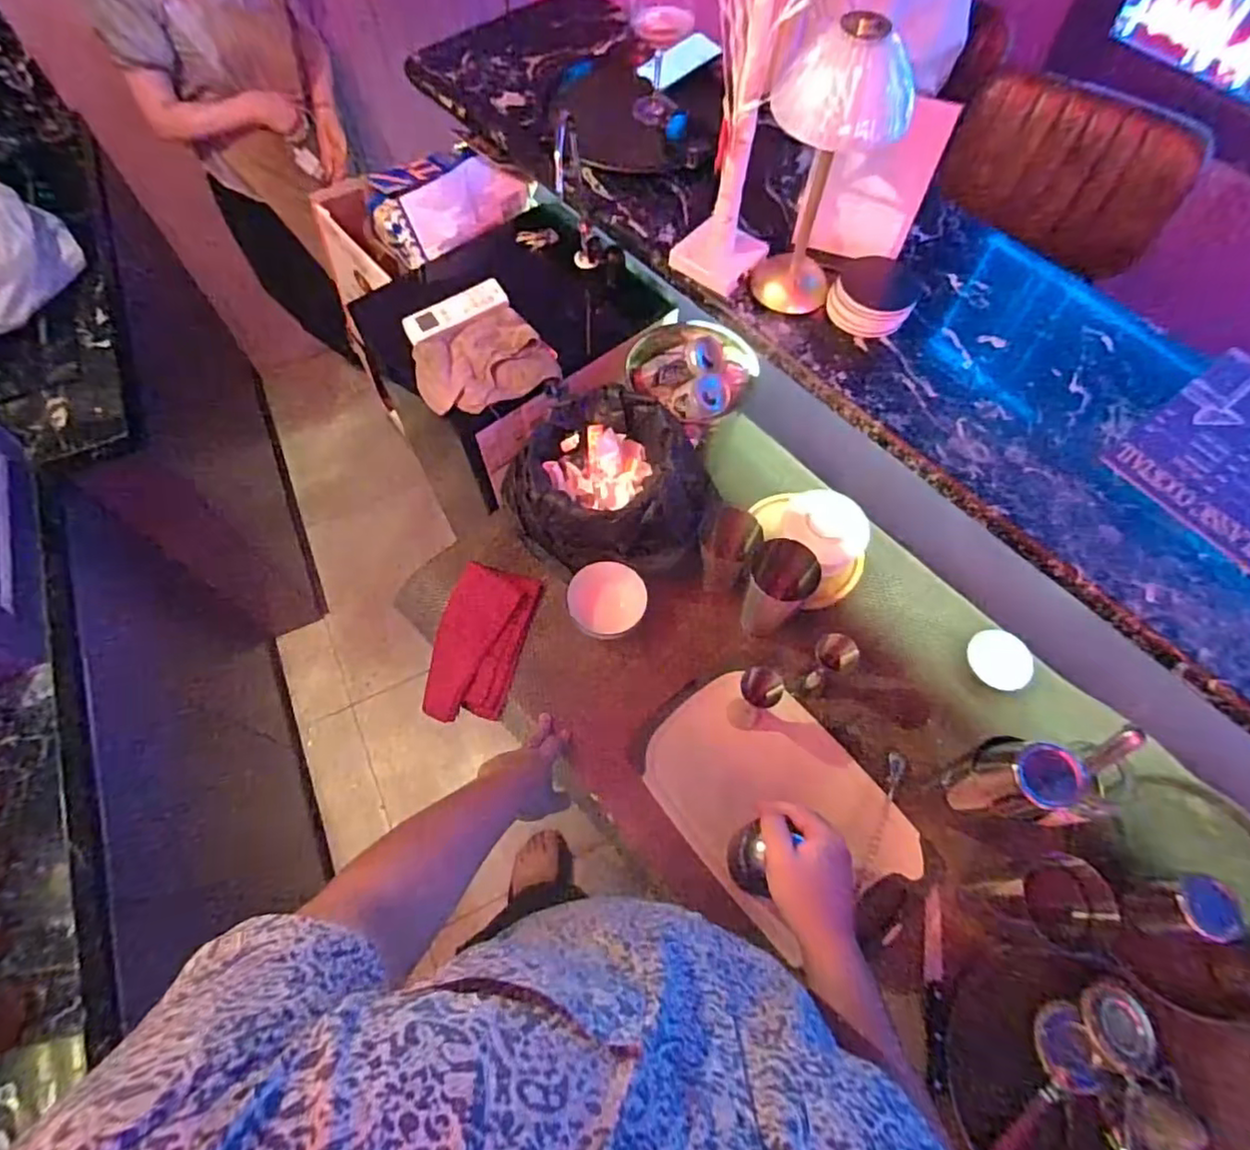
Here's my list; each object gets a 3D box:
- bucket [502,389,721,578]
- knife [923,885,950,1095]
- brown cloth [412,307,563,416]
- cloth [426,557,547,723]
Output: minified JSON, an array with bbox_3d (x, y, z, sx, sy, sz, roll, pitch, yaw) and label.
[{"bbox_3d":[-0.027,-0.120,0.924,0.274,0.171,0.215,-9,64,-4],"label":"bucket"},{"bbox_3d":[0.377,0.496,0.780,0.027,0.008,0.206,8,64,4],"label":"knife"},{"bbox_3d":[-0.204,-0.303,0.920,0.185,0.021,0.146,-24,66,-12],"label":"brown cloth"},{"bbox_3d":[-0.220,0.103,0.959,0.133,0.026,0.225,14,75,8],"label":"cloth"}]

